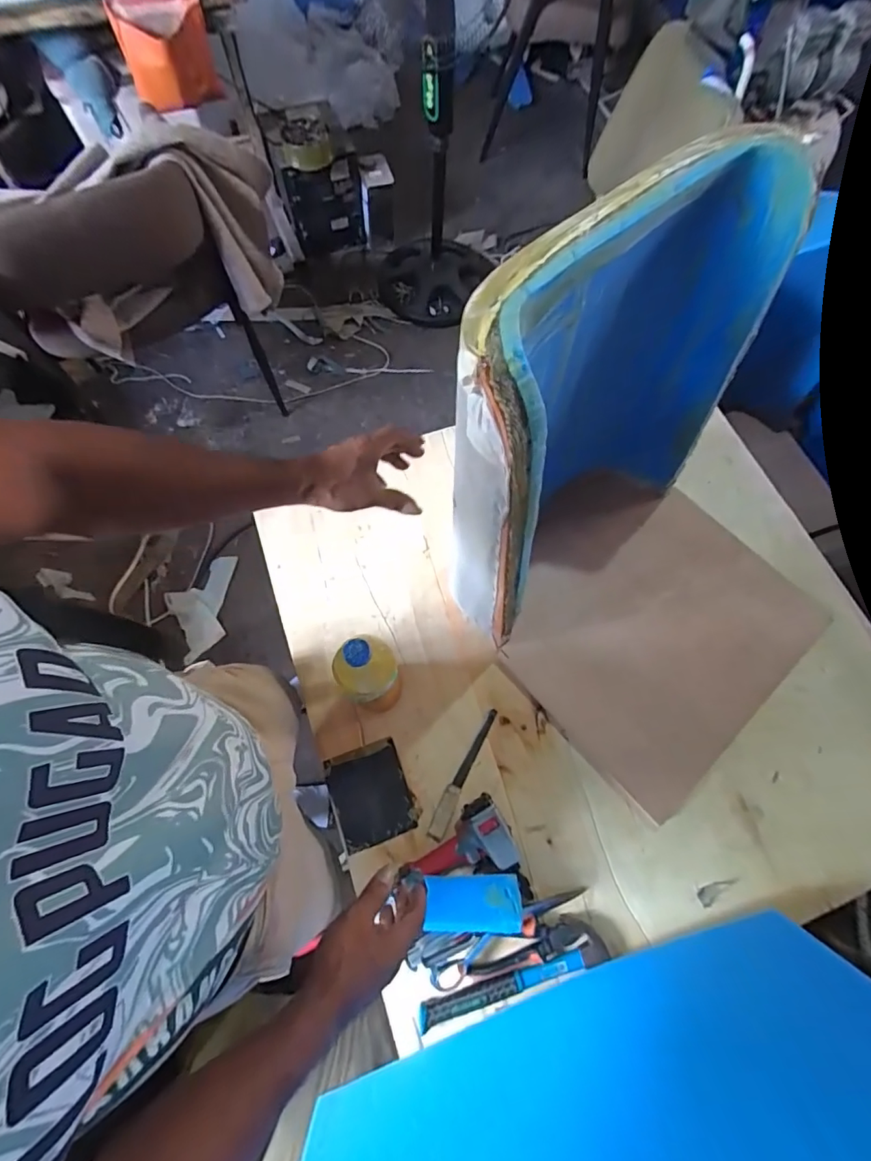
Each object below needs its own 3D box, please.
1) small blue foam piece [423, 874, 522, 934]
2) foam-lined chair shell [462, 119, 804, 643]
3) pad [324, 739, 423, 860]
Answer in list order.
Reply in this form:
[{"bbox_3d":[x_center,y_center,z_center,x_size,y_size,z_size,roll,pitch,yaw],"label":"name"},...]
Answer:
[{"bbox_3d":[0.052,0.437,0.649,0.122,0.010,0.065,-6,52,6],"label":"small blue foam piece"},{"bbox_3d":[0.198,-0.186,0.618,0.430,0.482,0.177,-42,77,-15],"label":"foam-lined chair shell"},{"bbox_3d":[-0.098,0.327,0.733,0.115,0.014,0.136,-18,72,-9],"label":"pad"}]

